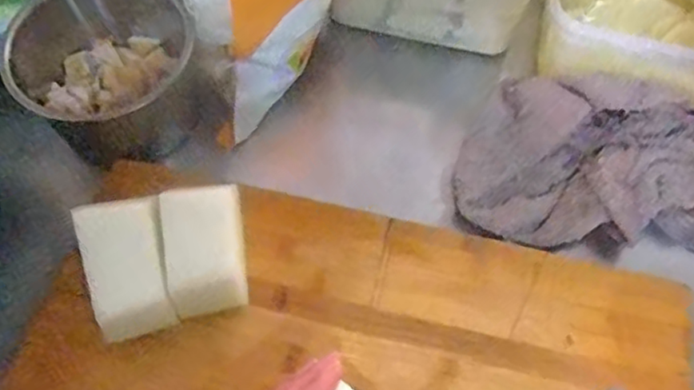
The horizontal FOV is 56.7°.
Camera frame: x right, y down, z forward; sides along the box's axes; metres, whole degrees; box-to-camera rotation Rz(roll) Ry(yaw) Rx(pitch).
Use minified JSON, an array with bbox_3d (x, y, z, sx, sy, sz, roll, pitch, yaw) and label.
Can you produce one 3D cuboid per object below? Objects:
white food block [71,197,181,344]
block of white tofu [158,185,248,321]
[{"bbox_3d":[-0.139,0.051,0.425,0.051,0.061,0.082,-17,65,-8],"label":"white food block"},{"bbox_3d":[-0.092,0.039,0.432,0.049,0.056,0.074,-10,64,-4],"label":"block of white tofu"}]

